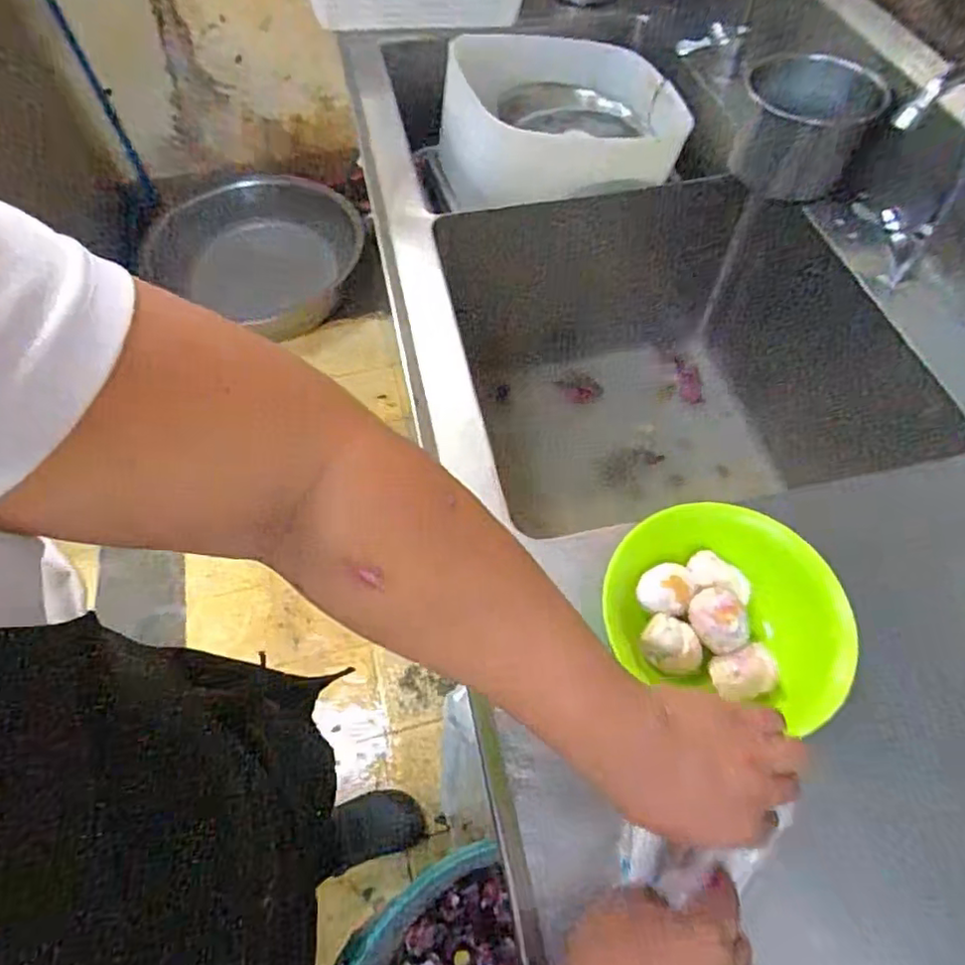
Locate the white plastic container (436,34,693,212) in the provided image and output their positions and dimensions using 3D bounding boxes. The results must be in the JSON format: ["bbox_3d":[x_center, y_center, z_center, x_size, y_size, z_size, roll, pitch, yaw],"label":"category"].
[{"bbox_3d":[0.134,-0.628,1.084,0.416,0.194,0.193,8,59,5],"label":"white plastic container"}]

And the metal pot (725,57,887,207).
[{"bbox_3d":[0.441,-0.494,0.855,0.173,0.133,0.149,22,61,13],"label":"metal pot"}]

